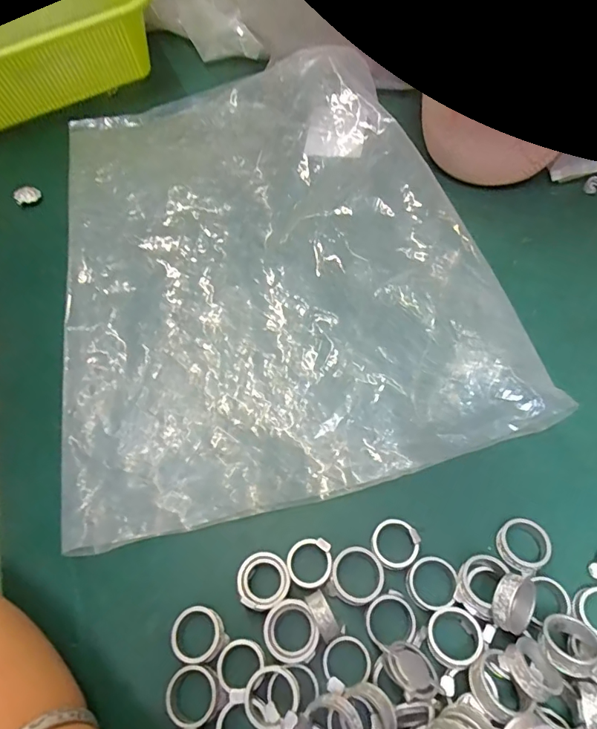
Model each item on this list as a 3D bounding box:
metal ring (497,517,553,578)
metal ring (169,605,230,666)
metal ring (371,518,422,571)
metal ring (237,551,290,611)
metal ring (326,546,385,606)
[{"bbox_3d":[0.122,0.098,0.259,0.027,0.007,0.027,-1,59,1],"label":"metal ring"},{"bbox_3d":[-0.051,0.137,0.243,0.026,0.007,0.027,-1,59,1],"label":"metal ring"},{"bbox_3d":[0.053,0.098,0.262,0.025,0.009,0.025,-1,59,1],"label":"metal ring"},{"bbox_3d":[-0.018,0.114,0.253,0.026,0.011,0.027,-1,59,1],"label":"metal ring"},{"bbox_3d":[0.031,0.112,0.255,0.028,0.004,0.028,-1,59,1],"label":"metal ring"}]

